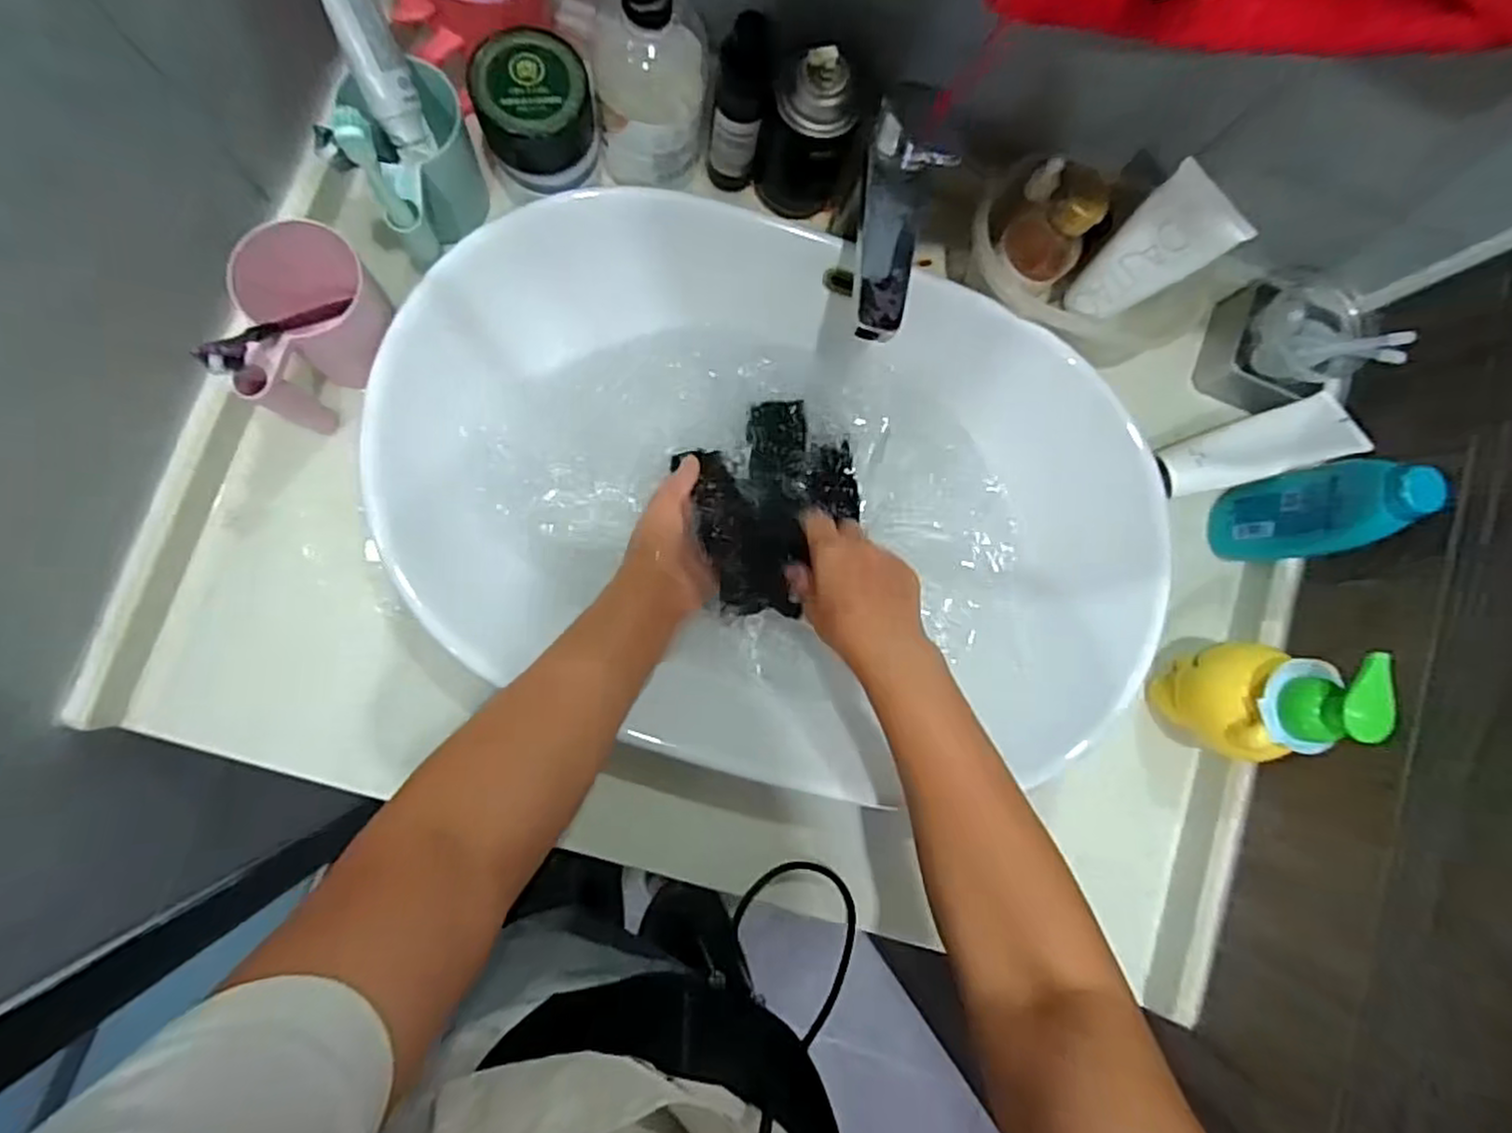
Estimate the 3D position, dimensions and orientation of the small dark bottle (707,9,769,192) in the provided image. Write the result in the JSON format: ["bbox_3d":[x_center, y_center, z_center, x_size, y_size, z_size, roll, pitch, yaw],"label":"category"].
[{"bbox_3d":[-0.012,-0.325,0.517,0.034,0.132,0.031,8,84,-8],"label":"small dark bottle"}]

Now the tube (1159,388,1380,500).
[{"bbox_3d":[0.400,-0.093,0.585,0.155,0.038,0.056,-17,70,4],"label":"tube"}]

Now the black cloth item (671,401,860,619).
[{"bbox_3d":[0.021,-0.050,0.595,0.141,0.030,0.159,-19,88,-9],"label":"black cloth item"}]

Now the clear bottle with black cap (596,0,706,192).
[{"bbox_3d":[-0.072,-0.324,0.501,0.075,0.149,0.066,3,85,-8],"label":"clear bottle with black cap"}]

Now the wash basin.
[{"bbox_3d":[0.022,-0.052,0.567,0.559,0.113,0.396,30,82,-5],"label":"wash basin"}]

